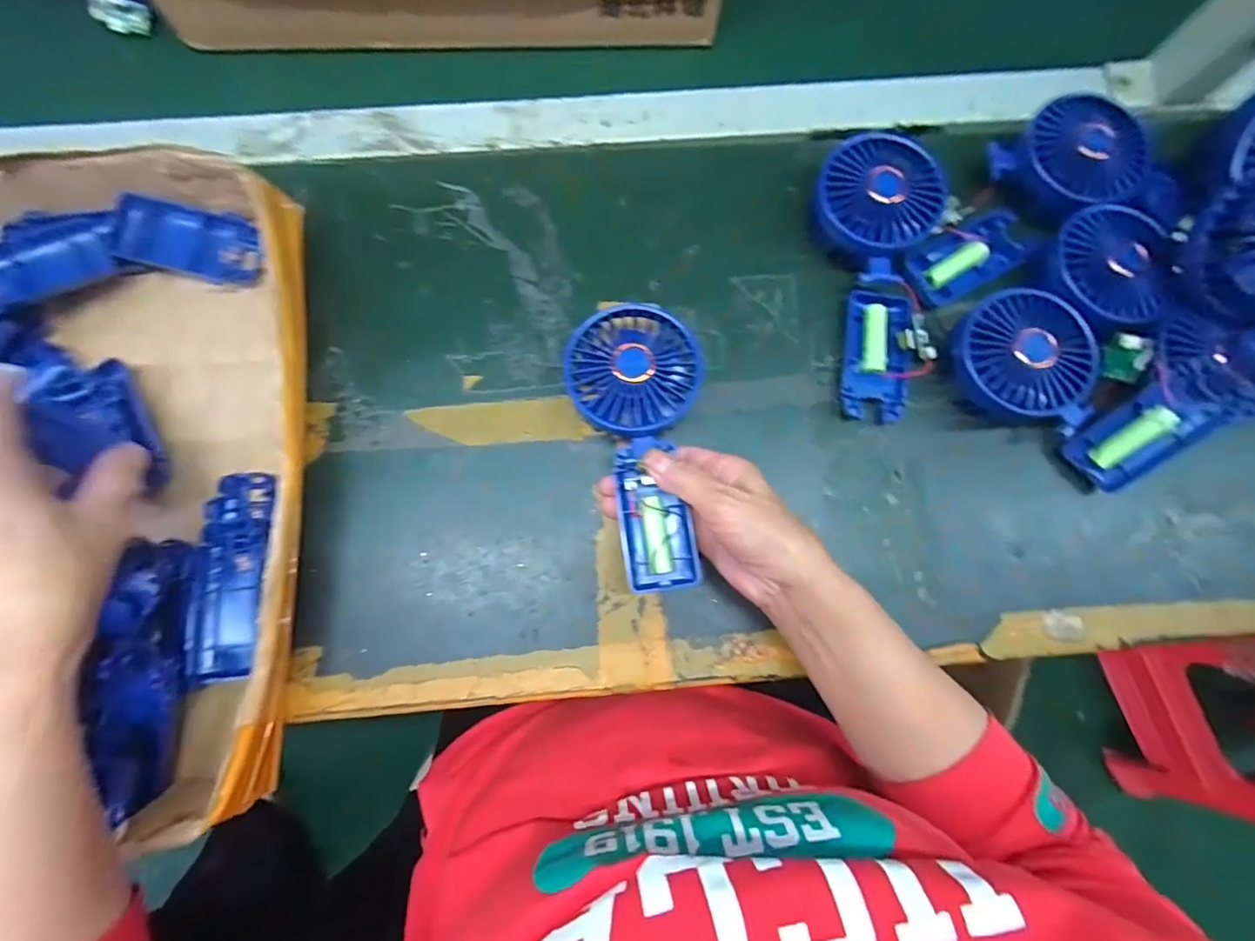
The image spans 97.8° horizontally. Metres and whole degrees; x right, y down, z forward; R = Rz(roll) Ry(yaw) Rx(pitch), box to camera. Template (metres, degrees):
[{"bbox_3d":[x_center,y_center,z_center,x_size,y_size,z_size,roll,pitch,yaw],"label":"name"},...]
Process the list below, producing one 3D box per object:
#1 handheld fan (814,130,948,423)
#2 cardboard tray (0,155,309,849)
[{"bbox_3d":[0.182,-0.137,0.387,0.083,0.040,0.192,-6,82,-2],"label":"handheld fan"},{"bbox_3d":[-0.389,0.012,0.337,0.375,0.069,0.403,-4,82,-1],"label":"cardboard tray"}]

